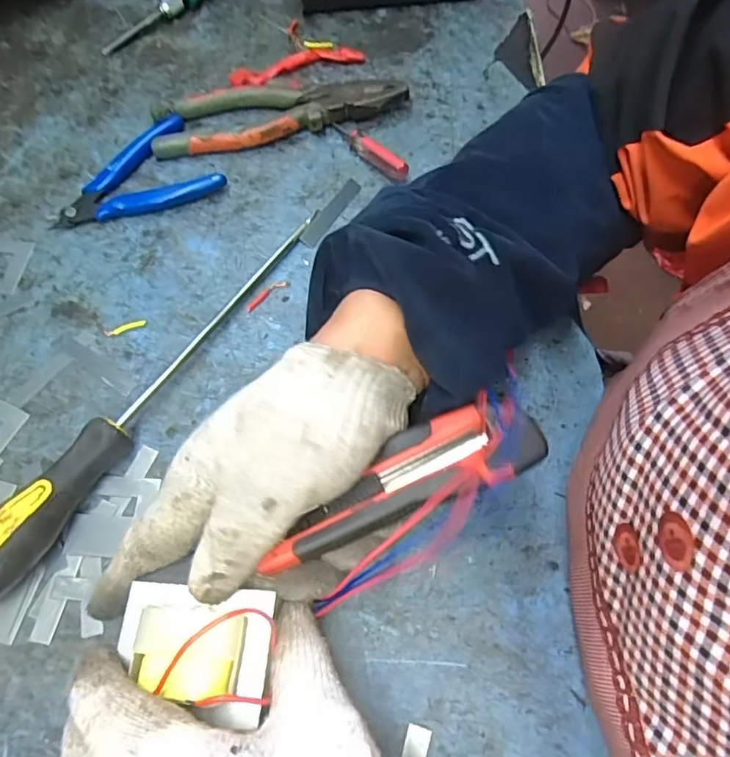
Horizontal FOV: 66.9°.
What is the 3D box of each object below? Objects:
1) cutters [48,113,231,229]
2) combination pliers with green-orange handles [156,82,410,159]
[{"bbox_3d":[-0.168,-0.140,0.398,0.113,0.016,0.078,-33,70,-15],"label":"cutters"},{"bbox_3d":[-0.065,-0.202,0.423,0.189,0.020,0.053,-7,65,-4],"label":"combination pliers with green-orange handles"}]

